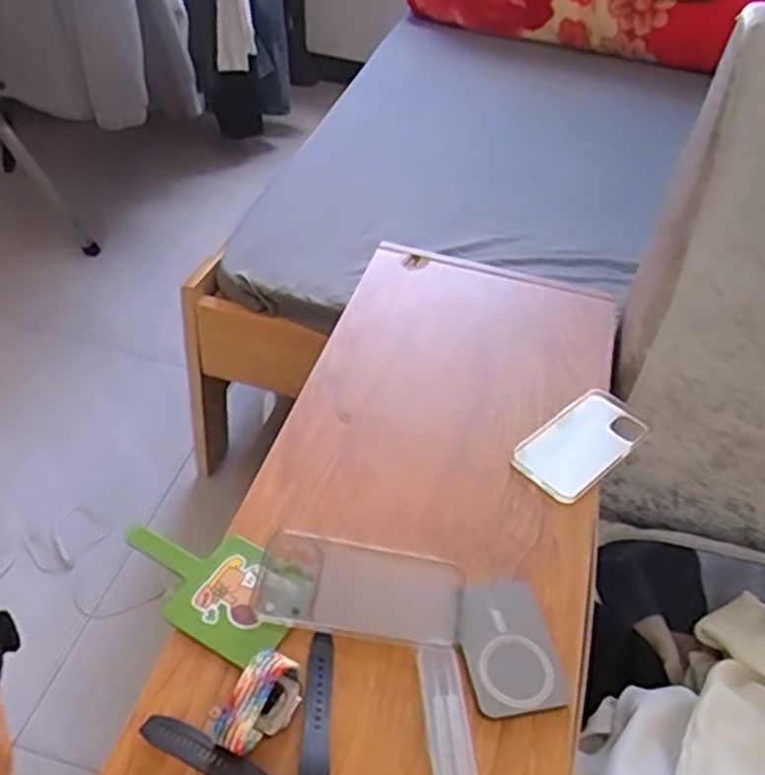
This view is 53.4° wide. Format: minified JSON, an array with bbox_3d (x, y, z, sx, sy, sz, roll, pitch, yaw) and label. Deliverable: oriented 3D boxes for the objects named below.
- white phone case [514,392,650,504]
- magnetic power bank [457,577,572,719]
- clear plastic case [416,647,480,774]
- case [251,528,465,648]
[{"bbox_3d":[0.190,0.052,0.723,0.134,0.015,0.072,-31,55,-32],"label":"white phone case"},{"bbox_3d":[0.092,0.193,0.571,0.068,0.010,0.099,-7,46,-14],"label":"magnetic power bank"},{"bbox_3d":[0.046,0.240,0.512,0.032,0.017,0.127,-3,45,-9],"label":"clear plastic case"},{"bbox_3d":[-0.020,0.159,0.595,0.156,0.016,0.078,10,44,4],"label":"case"}]

